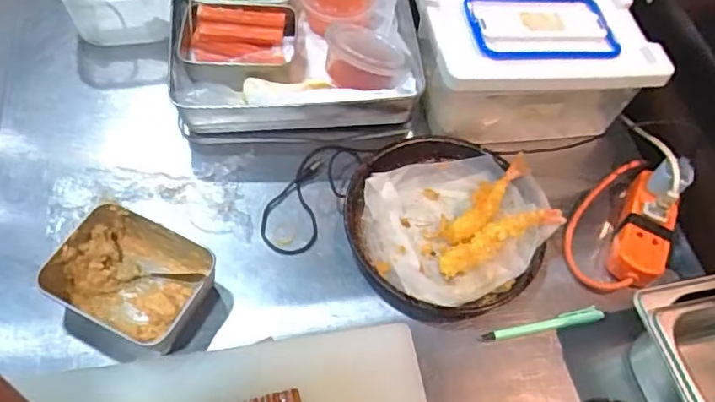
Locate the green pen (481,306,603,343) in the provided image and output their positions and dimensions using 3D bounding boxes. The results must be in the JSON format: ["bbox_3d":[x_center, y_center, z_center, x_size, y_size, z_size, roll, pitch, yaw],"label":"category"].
[{"bbox_3d":[0.189,0.127,0.568,0.129,0.006,0.016,-9,60,-12],"label":"green pen"}]

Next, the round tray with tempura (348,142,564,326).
[{"bbox_3d":[0.092,0.019,0.593,0.207,0.031,0.207,3,58,-5],"label":"round tray with tempura"}]

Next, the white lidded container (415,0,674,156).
[{"bbox_3d":[0.197,-0.163,0.668,0.243,0.132,0.167,-5,59,-9],"label":"white lidded container"}]

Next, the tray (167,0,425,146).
[{"bbox_3d":[-0.084,-0.268,0.745,0.297,0.083,0.410,-2,59,-8],"label":"tray"}]

